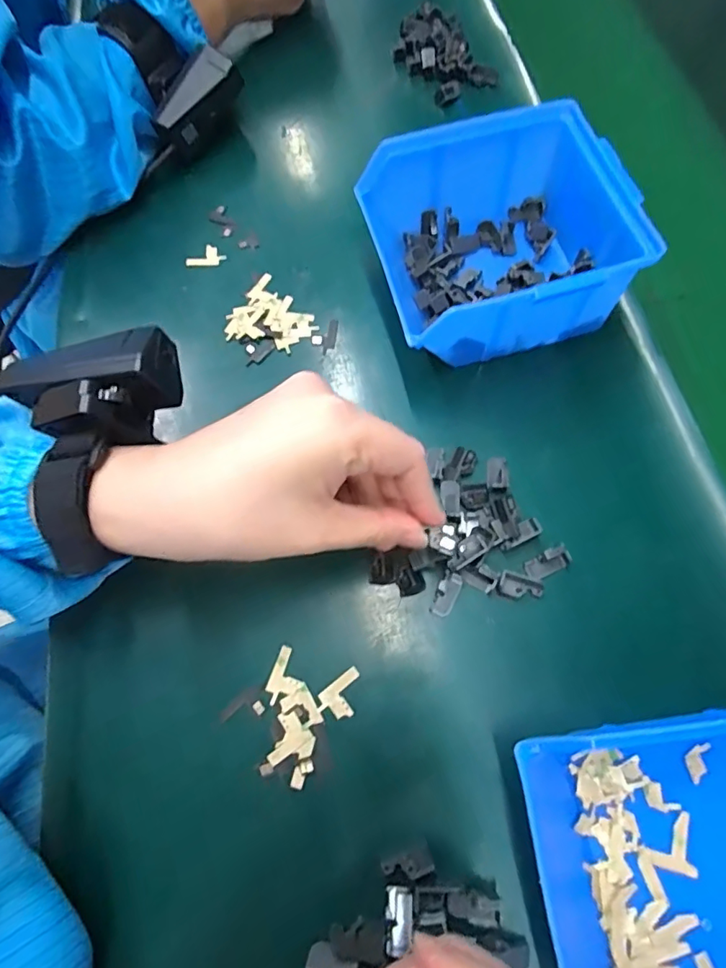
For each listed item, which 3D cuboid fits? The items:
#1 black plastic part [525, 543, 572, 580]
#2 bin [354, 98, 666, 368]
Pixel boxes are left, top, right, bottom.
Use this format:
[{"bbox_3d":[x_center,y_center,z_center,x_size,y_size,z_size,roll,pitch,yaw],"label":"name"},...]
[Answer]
[{"bbox_3d":[0.094,0.041,0.260,0.020,0.012,0.011,-24,69,-8],"label":"black plastic part"},{"bbox_3d":[0.080,-0.140,0.291,0.140,0.055,0.125,-10,68,-3],"label":"bin"}]

